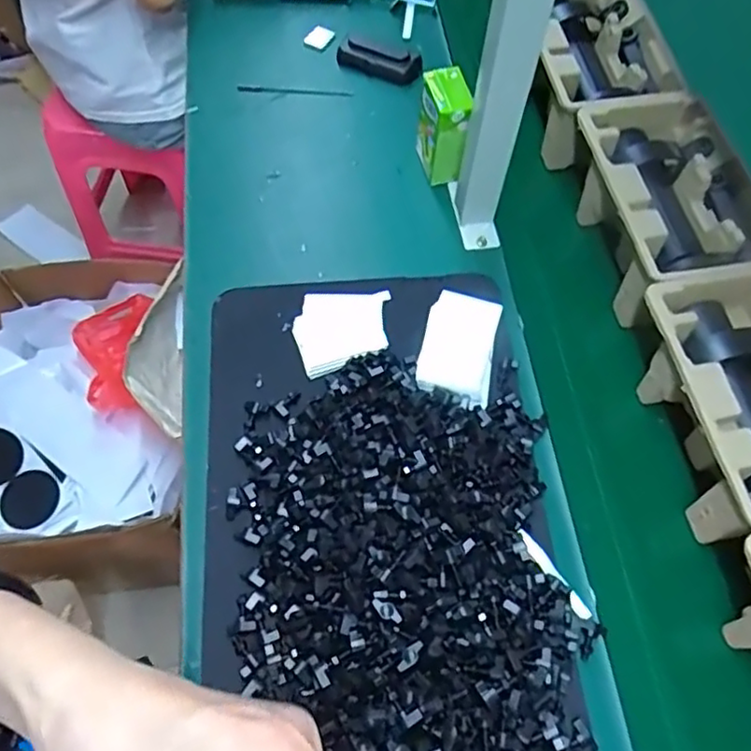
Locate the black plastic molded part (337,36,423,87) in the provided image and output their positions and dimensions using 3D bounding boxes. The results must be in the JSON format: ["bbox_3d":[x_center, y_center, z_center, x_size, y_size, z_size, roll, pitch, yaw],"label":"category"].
[{"bbox_3d":[0.004,-0.412,0.847,0.117,0.028,0.036,21,68,11],"label":"black plastic molded part"}]

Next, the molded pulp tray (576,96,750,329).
[{"bbox_3d":[0.301,-0.175,0.685,0.145,0.092,0.253,-11,65,-4],"label":"molded pulp tray"}]

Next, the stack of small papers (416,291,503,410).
[{"bbox_3d":[0.080,-0.026,0.615,0.068,0.015,0.099,14,81,2],"label":"stack of small papers"}]

